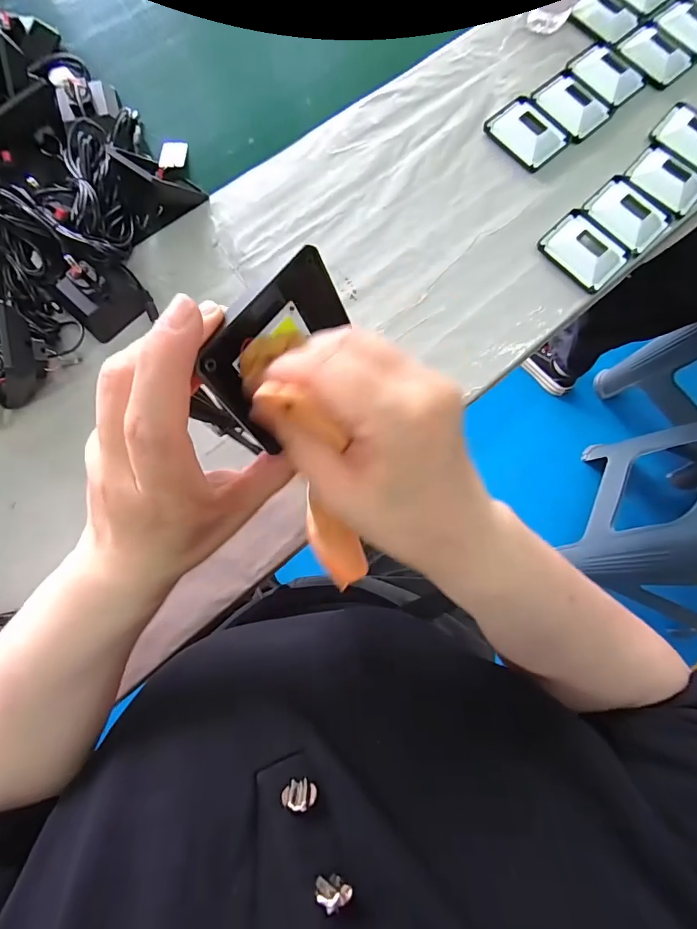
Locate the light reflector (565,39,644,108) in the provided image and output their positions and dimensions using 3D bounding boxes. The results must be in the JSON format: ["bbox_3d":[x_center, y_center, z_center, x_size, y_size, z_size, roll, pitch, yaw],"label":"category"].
[{"bbox_3d":[0.295,-0.447,0.476,0.062,0.012,0.078,-43,81,-10],"label":"light reflector"}]

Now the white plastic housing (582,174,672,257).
[{"bbox_3d":[0.293,-0.264,0.435,0.067,0.011,0.077,-41,81,-9],"label":"white plastic housing"}]

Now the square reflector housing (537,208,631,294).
[{"bbox_3d":[0.242,-0.222,0.426,0.064,0.014,0.078,-43,81,-10],"label":"square reflector housing"}]

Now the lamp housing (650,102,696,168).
[{"bbox_3d":[0.380,-0.362,0.459,0.077,0.009,0.063,42,80,8],"label":"lamp housing"}]

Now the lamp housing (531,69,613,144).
[{"bbox_3d":[0.249,-0.402,0.465,0.068,0.014,0.080,-42,81,-10],"label":"lamp housing"}]

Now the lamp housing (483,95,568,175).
[{"bbox_3d":[0.196,-0.365,0.457,0.064,0.017,0.081,-40,81,-9],"label":"lamp housing"}]

